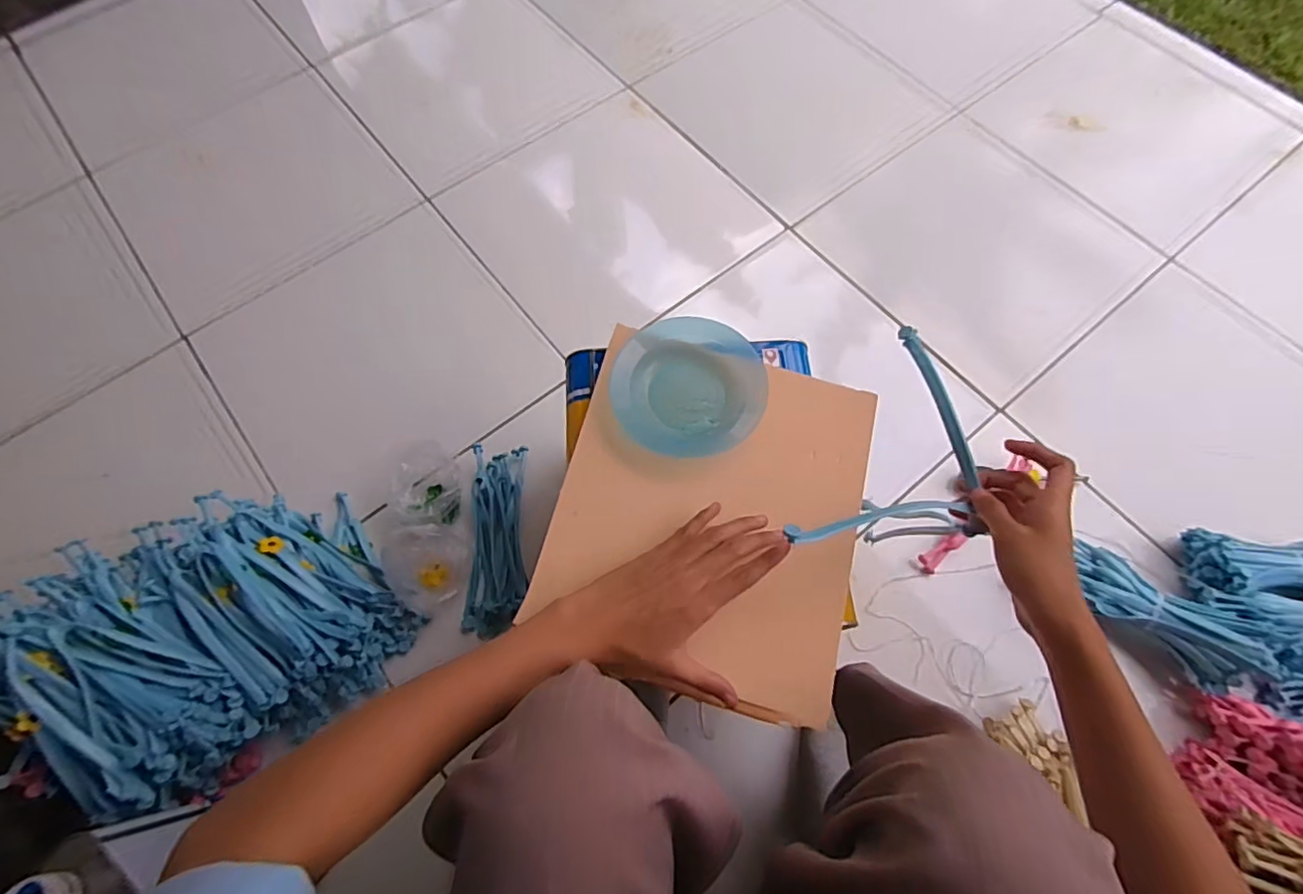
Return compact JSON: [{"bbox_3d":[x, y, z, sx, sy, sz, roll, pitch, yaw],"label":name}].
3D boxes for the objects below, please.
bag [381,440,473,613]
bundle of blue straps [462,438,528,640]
[{"bbox_3d":[-0.264,0.098,0.692,0.087,0.053,0.187,-8,68,-2],"label":"bag"},{"bbox_3d":[-0.185,0.105,0.709,0.071,0.027,0.225,-1,68,1],"label":"bundle of blue straps"}]

